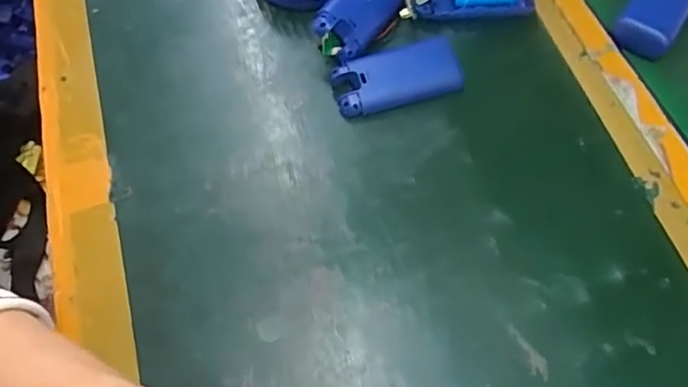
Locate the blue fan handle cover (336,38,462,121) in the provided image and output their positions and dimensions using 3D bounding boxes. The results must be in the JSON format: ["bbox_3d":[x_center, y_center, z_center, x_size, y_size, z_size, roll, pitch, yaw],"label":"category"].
[{"bbox_3d":[0.039,-0.085,0.414,0.091,0.018,0.042,-14,62,-6],"label":"blue fan handle cover"}]

